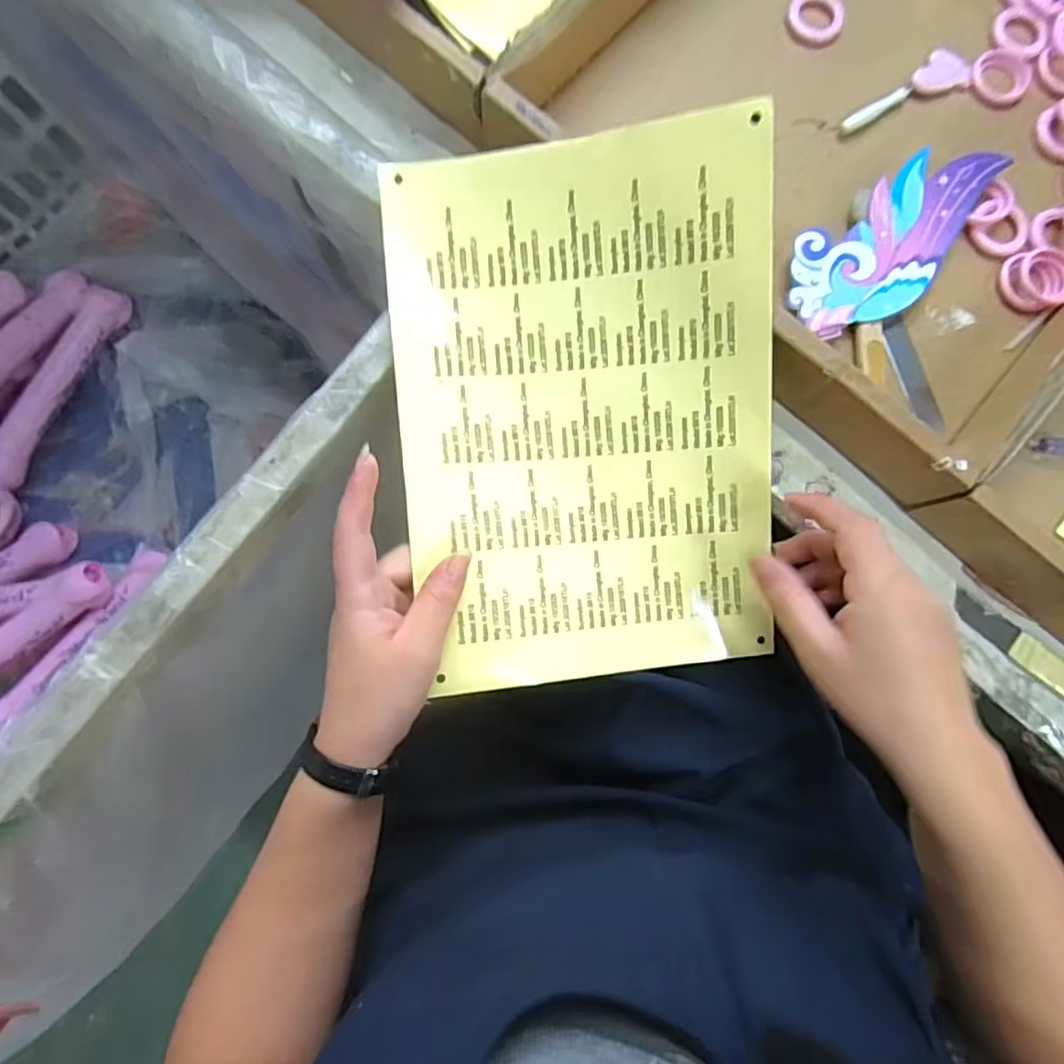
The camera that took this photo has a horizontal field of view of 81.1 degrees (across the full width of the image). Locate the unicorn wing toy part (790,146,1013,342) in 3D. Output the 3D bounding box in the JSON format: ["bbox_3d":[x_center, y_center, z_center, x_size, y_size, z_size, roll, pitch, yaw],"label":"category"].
[{"bbox_3d":[0.226,-0.180,0.383,0.158,0.015,0.069,-35,85,-5],"label":"unicorn wing toy part"}]

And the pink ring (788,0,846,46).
[{"bbox_3d":[0.189,-0.342,0.412,0.037,0.012,0.030,27,83,2],"label":"pink ring"}]

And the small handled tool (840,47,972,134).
[{"bbox_3d":[0.240,-0.289,0.406,0.097,0.006,0.029,-24,84,-4],"label":"small handled tool"}]

